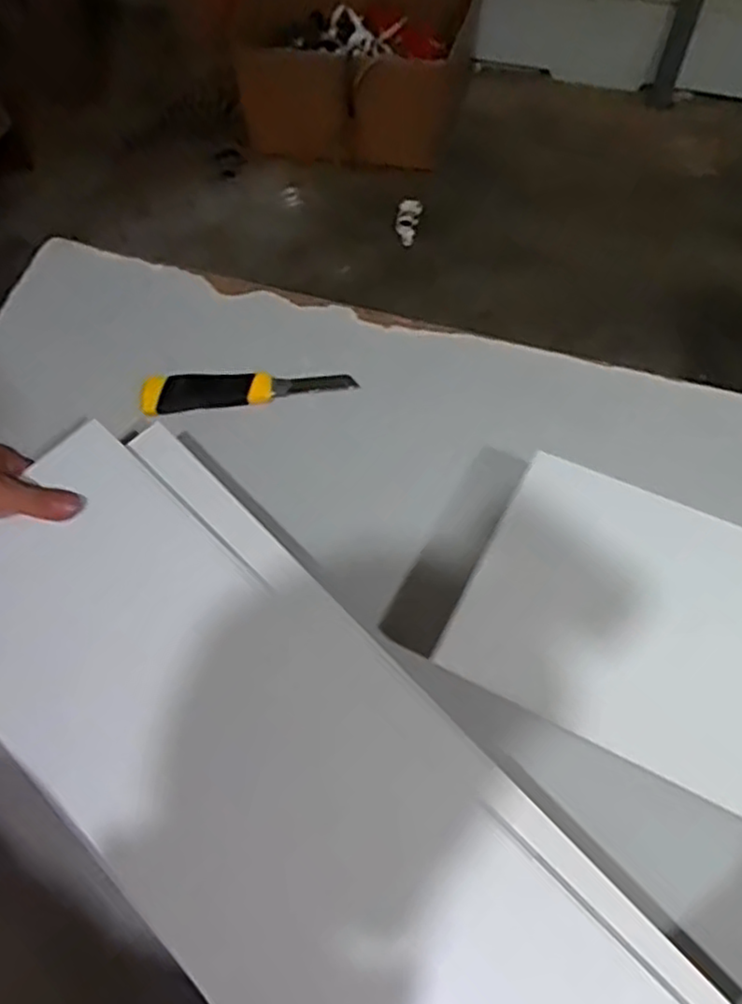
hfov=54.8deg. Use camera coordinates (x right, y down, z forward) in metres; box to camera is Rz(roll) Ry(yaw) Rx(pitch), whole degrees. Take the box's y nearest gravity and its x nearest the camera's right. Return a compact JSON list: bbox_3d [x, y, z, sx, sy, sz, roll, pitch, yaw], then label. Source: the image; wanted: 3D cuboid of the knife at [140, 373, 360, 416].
[{"bbox_3d":[-0.120,-0.111,0.696,0.201,0.023,0.037,-8,64,0],"label":"knife"}]

